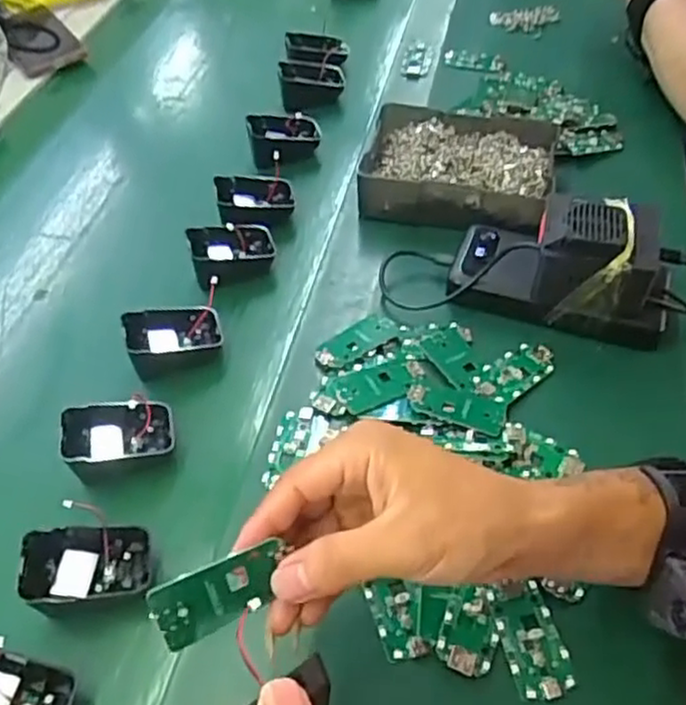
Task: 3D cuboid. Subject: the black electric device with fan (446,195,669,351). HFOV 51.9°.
[{"bbox_3d":[0.158,-0.070,0.507,0.153,0.078,0.079,13,51,14],"label":"black electric device with fan"}]

